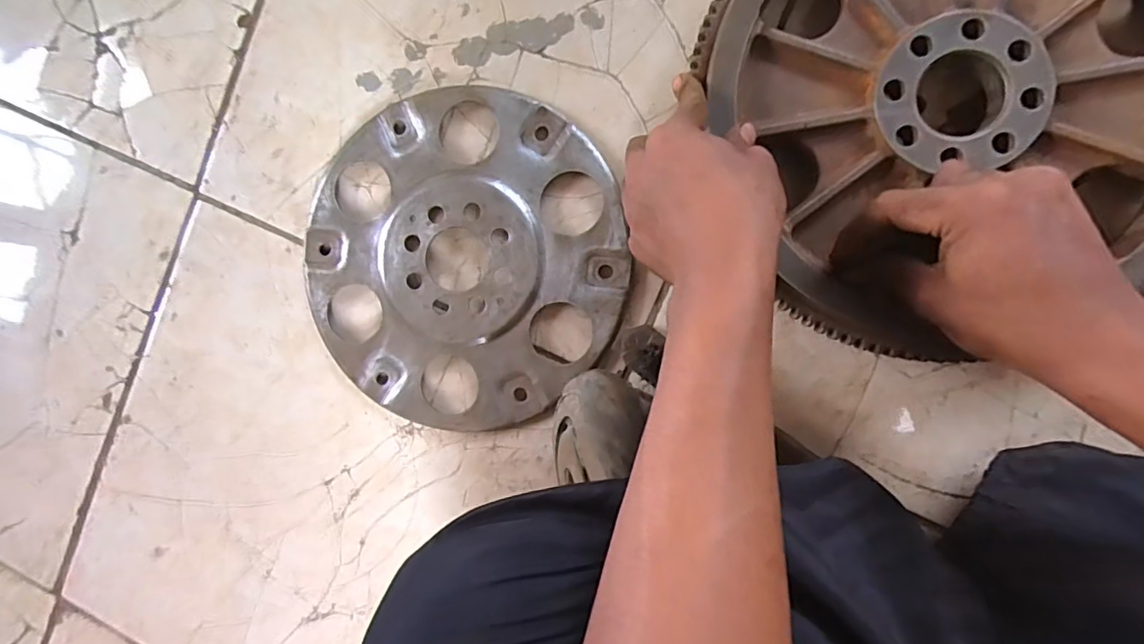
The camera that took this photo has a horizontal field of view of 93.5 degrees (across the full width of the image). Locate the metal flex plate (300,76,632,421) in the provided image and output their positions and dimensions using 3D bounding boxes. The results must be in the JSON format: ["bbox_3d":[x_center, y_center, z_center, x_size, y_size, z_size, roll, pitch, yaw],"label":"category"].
[{"bbox_3d":[-0.088,-0.053,0.420,0.252,0.012,0.262,1,93,9],"label":"metal flex plate"}]

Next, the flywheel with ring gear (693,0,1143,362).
[{"bbox_3d":[0.242,-0.146,0.340,0.277,0.069,0.287,-21,90,10],"label":"flywheel with ring gear"}]

